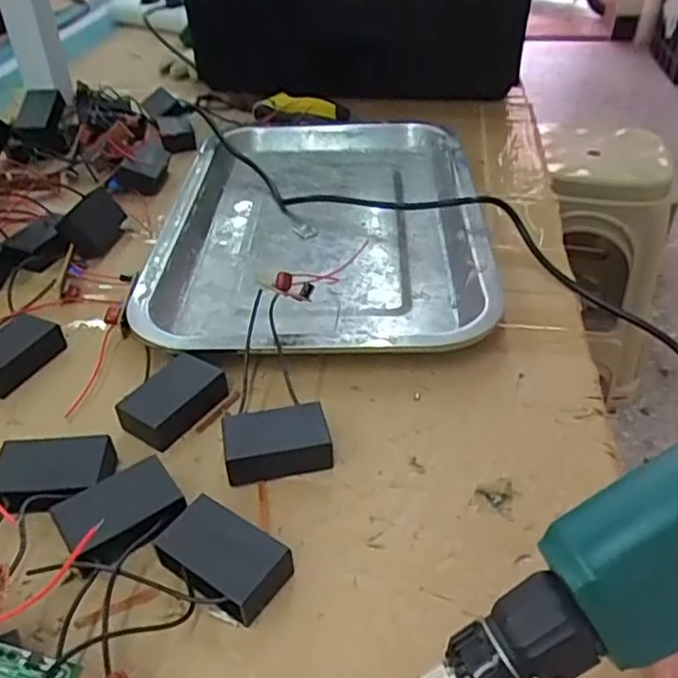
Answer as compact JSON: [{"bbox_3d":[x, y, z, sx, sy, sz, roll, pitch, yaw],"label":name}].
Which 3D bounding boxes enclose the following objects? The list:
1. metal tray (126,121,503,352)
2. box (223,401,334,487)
[{"bbox_3d":[-0.012,-0.088,0.457,0.208,0.023,0.300,0,39,2],"label":"metal tray"},{"bbox_3d":[-0.029,0.048,0.303,0.046,0.018,0.032,-9,39,-9],"label":"box"}]

